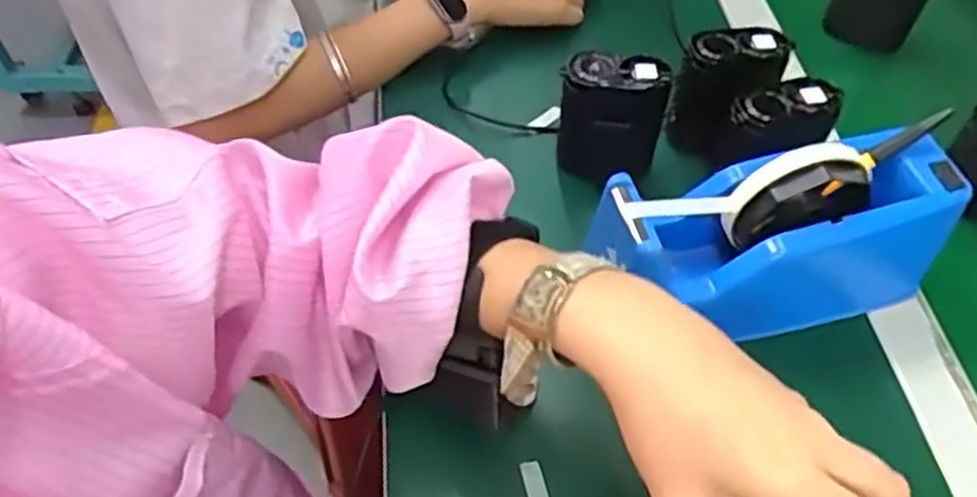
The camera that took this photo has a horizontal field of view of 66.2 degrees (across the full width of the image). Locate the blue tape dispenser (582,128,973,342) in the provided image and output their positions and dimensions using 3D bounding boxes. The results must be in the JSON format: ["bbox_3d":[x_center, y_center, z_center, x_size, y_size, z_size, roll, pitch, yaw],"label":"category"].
[{"bbox_3d":[0.155,-0.008,0.424,0.202,0.100,0.068,-6,53,-6],"label":"blue tape dispenser"}]

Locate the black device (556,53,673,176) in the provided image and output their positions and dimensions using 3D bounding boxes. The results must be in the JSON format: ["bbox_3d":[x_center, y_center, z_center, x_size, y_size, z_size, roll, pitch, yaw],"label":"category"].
[{"bbox_3d":[0.082,-0.084,0.500,0.068,0.085,0.033,10,53,6],"label":"black device"}]

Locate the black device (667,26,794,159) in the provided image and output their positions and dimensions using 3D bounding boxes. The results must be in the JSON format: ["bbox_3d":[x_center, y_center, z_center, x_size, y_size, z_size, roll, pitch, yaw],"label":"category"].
[{"bbox_3d":[0.165,-0.107,0.519,0.065,0.083,0.035,-6,53,-7],"label":"black device"}]

